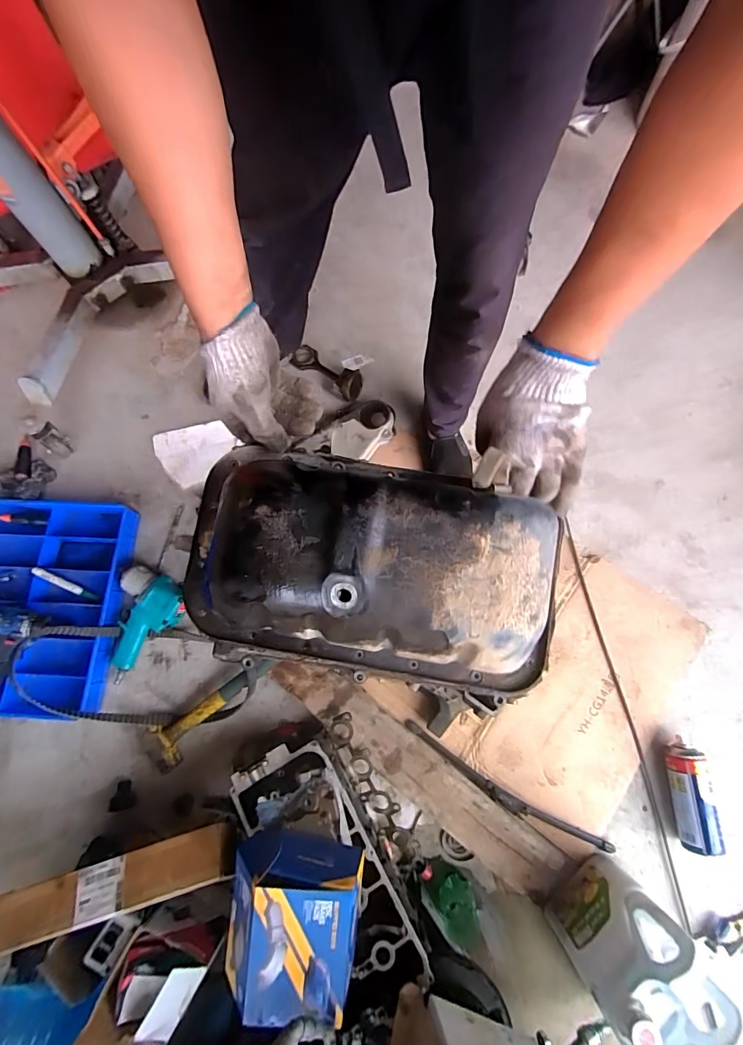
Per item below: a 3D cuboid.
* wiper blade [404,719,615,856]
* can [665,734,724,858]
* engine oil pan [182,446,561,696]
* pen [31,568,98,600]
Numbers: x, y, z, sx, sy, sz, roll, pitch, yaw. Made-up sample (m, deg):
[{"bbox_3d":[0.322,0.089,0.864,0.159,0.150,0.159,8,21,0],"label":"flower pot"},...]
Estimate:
[{"bbox_3d":[0.251,0.510,0.781,0.427,0.042,0.038,29,76,9],"label":"wiper blade"},{"bbox_3d":[0.584,0.495,0.761,0.064,0.068,0.180,0,74,1],"label":"can"},{"bbox_3d":[-0.017,0.032,0.407,0.364,0.158,0.218,8,74,4],"label":"engine oil pan"},{"bbox_3d":[-0.662,0.132,0.892,0.138,0.020,0.019,29,76,-10],"label":"pen"}]

